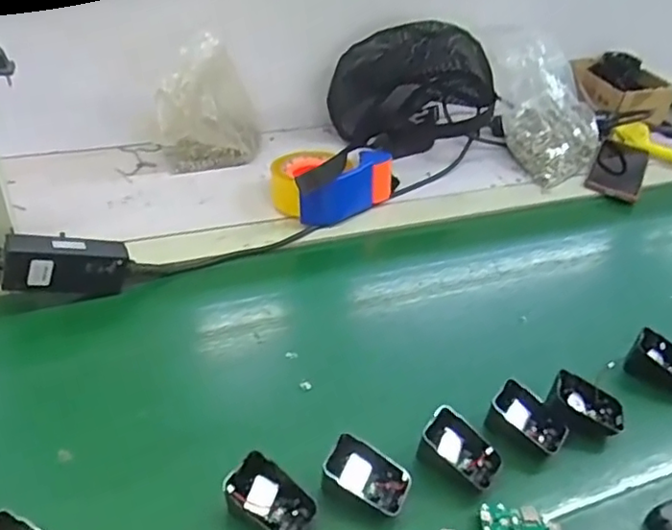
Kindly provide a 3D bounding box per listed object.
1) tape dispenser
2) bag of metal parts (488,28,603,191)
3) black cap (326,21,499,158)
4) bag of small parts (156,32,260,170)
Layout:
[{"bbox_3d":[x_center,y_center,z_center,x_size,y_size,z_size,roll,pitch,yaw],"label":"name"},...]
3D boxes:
[{"bbox_3d":[-0.008,-0.114,0.814,0.162,0.077,0.104,-22,45,-33],"label":"tape dispenser"},{"bbox_3d":[0.328,-0.245,0.949,0.156,0.157,0.166,-22,46,-34],"label":"bag of metal parts"},{"bbox_3d":[0.112,-0.272,0.951,0.240,0.172,0.133,4,37,-4],"label":"black cap"},{"bbox_3d":[-0.169,-0.209,0.837,0.141,0.162,0.062,-5,38,-17],"label":"bag of small parts"}]

